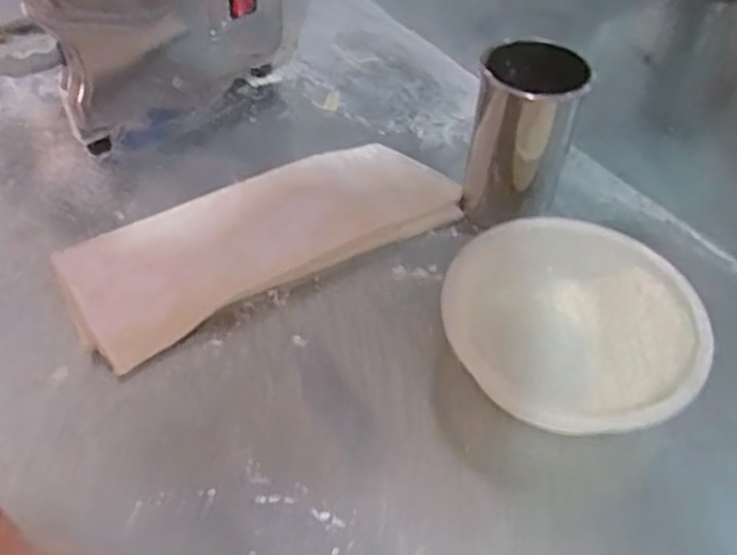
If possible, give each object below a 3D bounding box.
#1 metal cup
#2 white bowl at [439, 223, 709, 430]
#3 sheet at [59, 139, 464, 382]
[{"bbox_3d":[0.136,-0.125,0.636,0.084,0.151,0.086,1,47,-1],"label":"metal cup"},{"bbox_3d":[0.157,0.041,0.545,0.183,0.067,0.183,1,47,-1],"label":"white bowl"},{"bbox_3d":[-0.090,-0.042,0.638,0.351,0.022,0.138,-25,53,-24],"label":"sheet"}]

